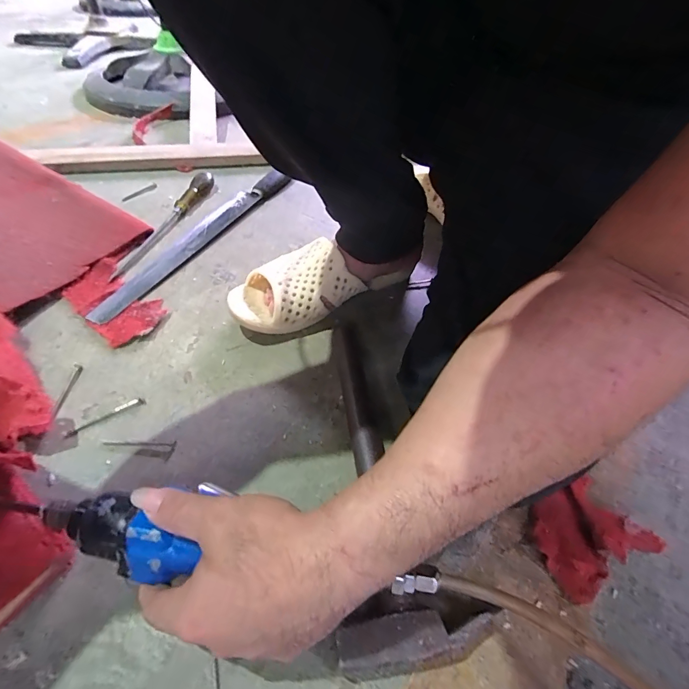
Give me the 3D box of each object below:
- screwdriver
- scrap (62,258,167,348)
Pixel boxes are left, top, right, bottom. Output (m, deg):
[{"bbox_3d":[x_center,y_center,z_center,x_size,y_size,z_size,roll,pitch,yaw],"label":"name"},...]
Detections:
[{"bbox_3d":[-0.278,-0.201,0.593,0.030,0.023,0.281,12,49,7],"label":"screwdriver"},{"bbox_3d":[-0.290,-0.055,0.472,0.156,0.009,0.075,34,54,23],"label":"scrap"}]

